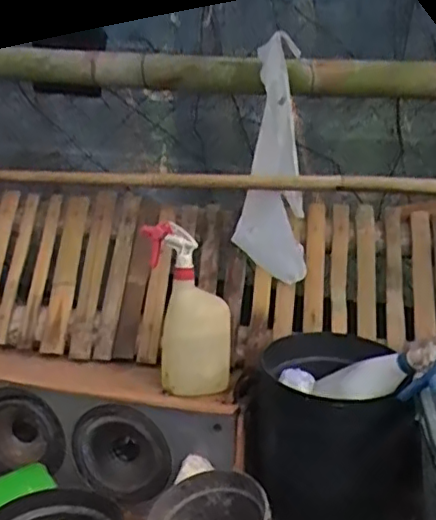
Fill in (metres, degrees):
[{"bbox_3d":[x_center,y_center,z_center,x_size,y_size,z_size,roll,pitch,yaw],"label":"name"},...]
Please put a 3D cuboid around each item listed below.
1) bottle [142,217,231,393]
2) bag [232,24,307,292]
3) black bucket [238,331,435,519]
[{"bbox_3d":[-0.053,0.078,1.004,0.099,0.284,0.086,-10,-4,-40],"label":"bottle"},{"bbox_3d":[0.108,-0.176,1.122,0.124,0.401,0.101,4,17,-4],"label":"bag"},{"bbox_3d":[0.175,0.295,1.009,0.267,0.275,0.267,6,17,6],"label":"black bucket"}]

